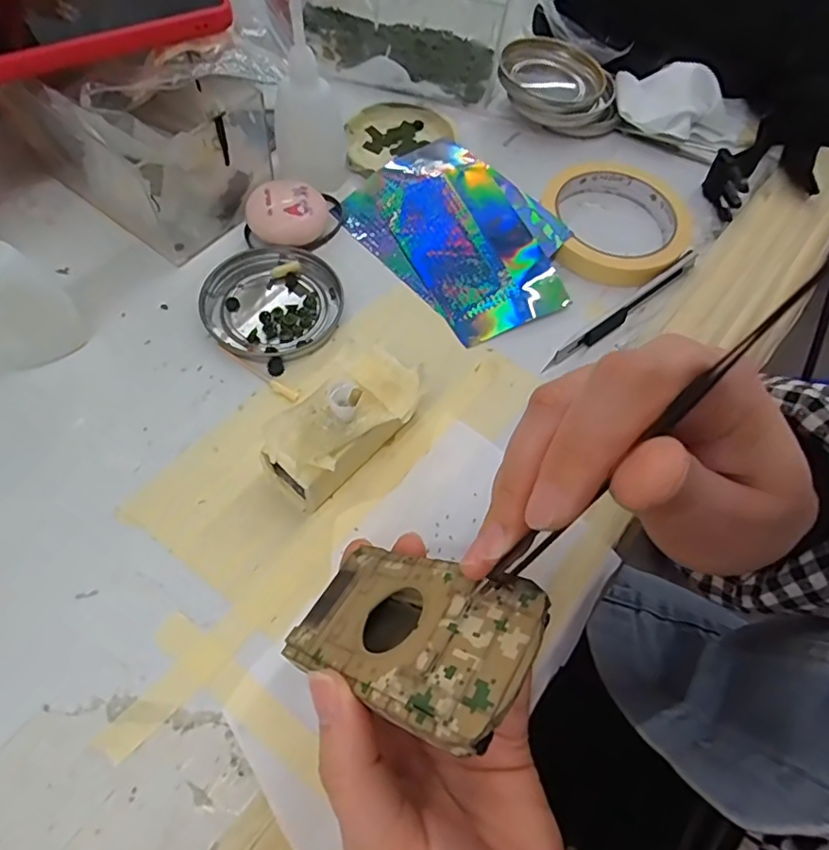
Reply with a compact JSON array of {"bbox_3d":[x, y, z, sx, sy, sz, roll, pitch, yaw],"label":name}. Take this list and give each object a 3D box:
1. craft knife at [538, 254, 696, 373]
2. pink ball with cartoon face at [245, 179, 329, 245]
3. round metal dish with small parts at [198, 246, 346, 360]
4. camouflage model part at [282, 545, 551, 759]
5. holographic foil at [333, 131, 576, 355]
[{"bbox_3d":[0.131,-0.072,0.341,0.141,0.011,0.008,-34,70,-19],"label":"craft knife"},{"bbox_3d":[-0.079,-0.130,0.350,0.048,0.021,0.042,-2,63,-5],"label":"pink ball with cartoon face"},{"bbox_3d":[-0.083,-0.072,0.329,0.078,0.008,0.077,2,63,-3],"label":"round metal dish with small parts"},{"bbox_3d":[-0.004,0.064,0.181,0.008,0.094,0.048,46,61,-27],"label":"camouflage model part"},{"bbox_3d":[0.031,-0.124,0.359,0.102,0.016,0.152,-35,70,-20],"label":"holographic foil"}]

